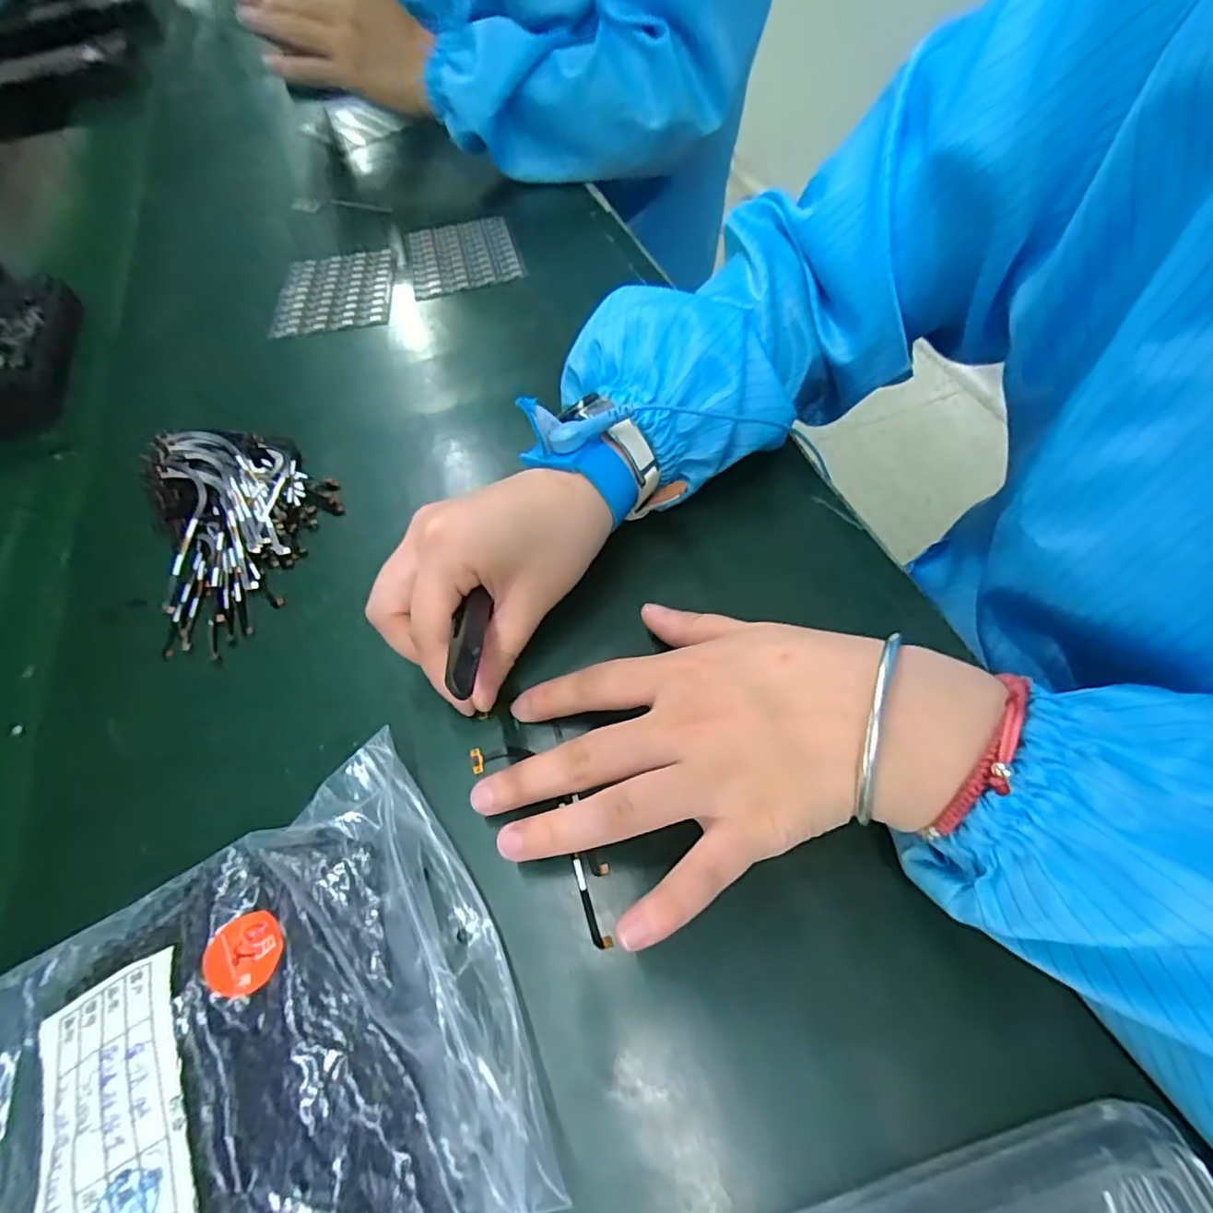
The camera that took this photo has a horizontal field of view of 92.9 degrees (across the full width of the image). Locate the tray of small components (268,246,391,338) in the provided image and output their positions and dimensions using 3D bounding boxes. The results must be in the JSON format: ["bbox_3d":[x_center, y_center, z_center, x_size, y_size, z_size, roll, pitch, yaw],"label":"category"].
[{"bbox_3d":[-0.199,-0.230,0.421,0.083,0.004,0.087,-8,62,2],"label":"tray of small components"}]

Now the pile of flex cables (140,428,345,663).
[{"bbox_3d":[-0.189,-0.047,0.297,0.090,0.029,0.140,-24,58,-9],"label":"pile of flex cables"}]

